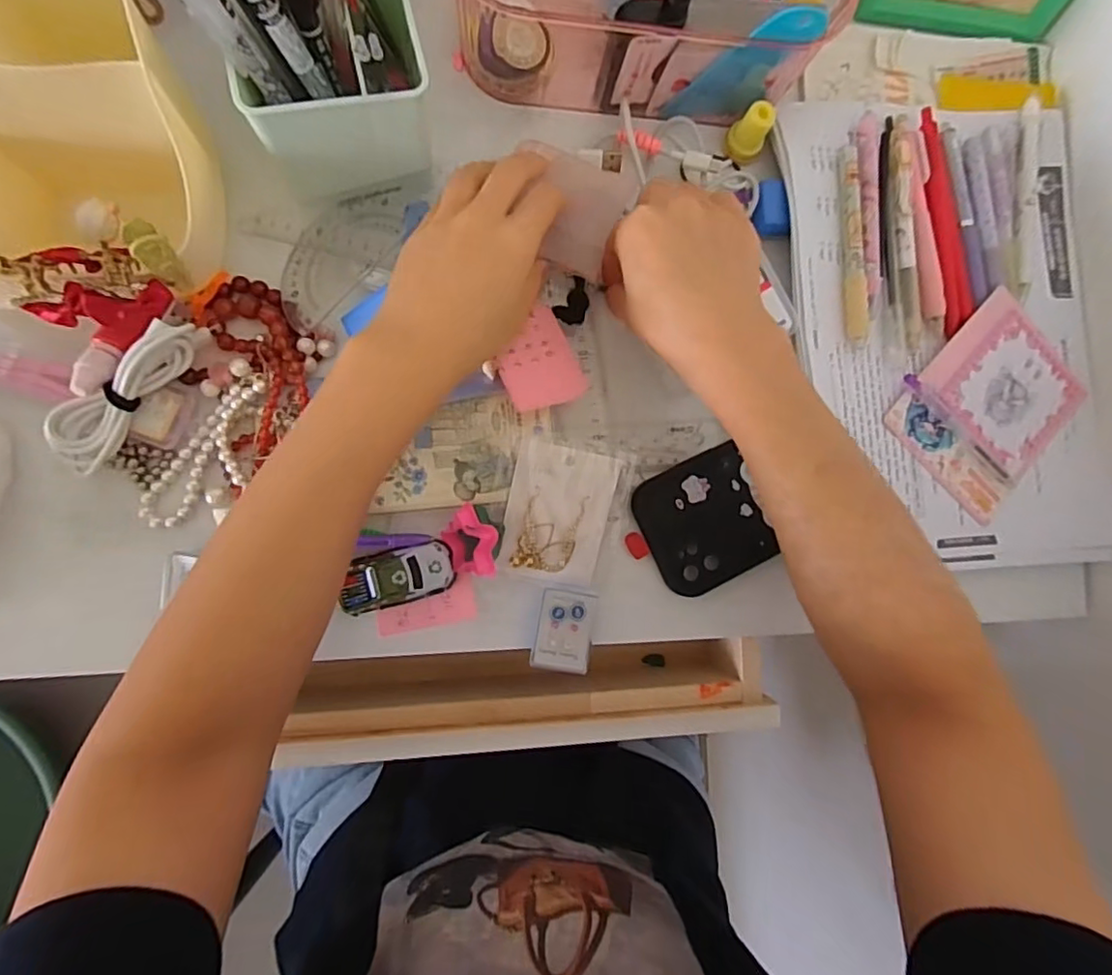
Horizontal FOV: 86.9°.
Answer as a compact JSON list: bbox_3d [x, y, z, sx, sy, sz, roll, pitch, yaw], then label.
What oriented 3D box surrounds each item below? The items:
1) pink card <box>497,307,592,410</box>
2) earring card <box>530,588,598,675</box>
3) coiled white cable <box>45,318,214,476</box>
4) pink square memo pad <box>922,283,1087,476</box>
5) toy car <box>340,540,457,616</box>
[{"bbox_3d":[-0.010,-0.071,0.328,0.048,0.006,0.053,-22,88,-27],"label":"pink card"},{"bbox_3d":[0.005,0.083,0.338,0.032,0.013,0.045,10,85,-7],"label":"earring card"},{"bbox_3d":[-0.222,-0.050,0.300,0.025,0.031,0.095,36,82,-5],"label":"coiled white cable"},{"bbox_3d":[0.287,-0.063,0.373,0.095,0.006,0.081,43,88,-7],"label":"pink square memo pad"},{"bbox_3d":[-0.088,0.050,0.325,0.060,0.022,0.031,-14,89,-9],"label":"toy car"}]

